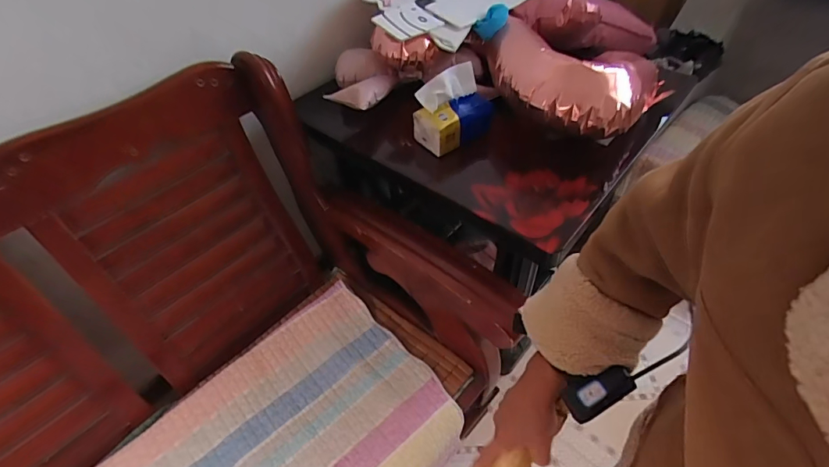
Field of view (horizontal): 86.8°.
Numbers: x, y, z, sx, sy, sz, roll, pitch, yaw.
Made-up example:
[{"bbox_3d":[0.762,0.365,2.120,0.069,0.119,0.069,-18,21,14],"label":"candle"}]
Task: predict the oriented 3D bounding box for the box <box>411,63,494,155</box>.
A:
[{"bbox_3d":[0.090,-0.276,0.981,0.169,0.141,0.095,-33,54,-25],"label":"box"}]

